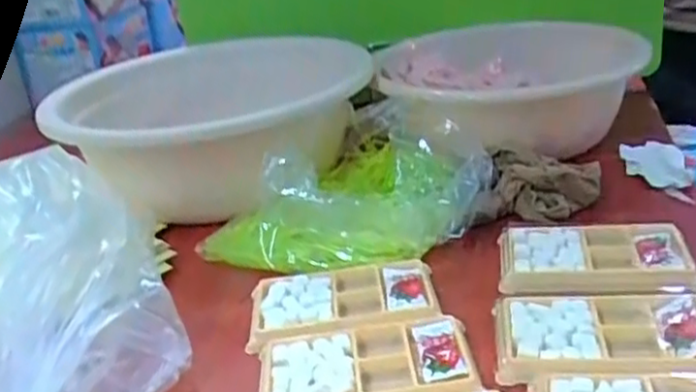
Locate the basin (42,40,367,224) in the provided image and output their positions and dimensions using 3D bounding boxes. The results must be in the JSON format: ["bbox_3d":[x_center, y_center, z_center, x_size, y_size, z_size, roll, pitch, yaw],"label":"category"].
[{"bbox_3d":[-0.128,-0.067,0.698,0.240,0.119,0.241,10,30,32],"label":"basin"}]

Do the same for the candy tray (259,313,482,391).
[{"bbox_3d":[0.011,0.110,0.449,0.134,0.017,0.081,-8,25,-2],"label":"candy tray"}]

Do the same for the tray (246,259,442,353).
[{"bbox_3d":[-0.004,0.078,0.522,0.133,0.019,0.081,-8,25,-1],"label":"tray"}]

